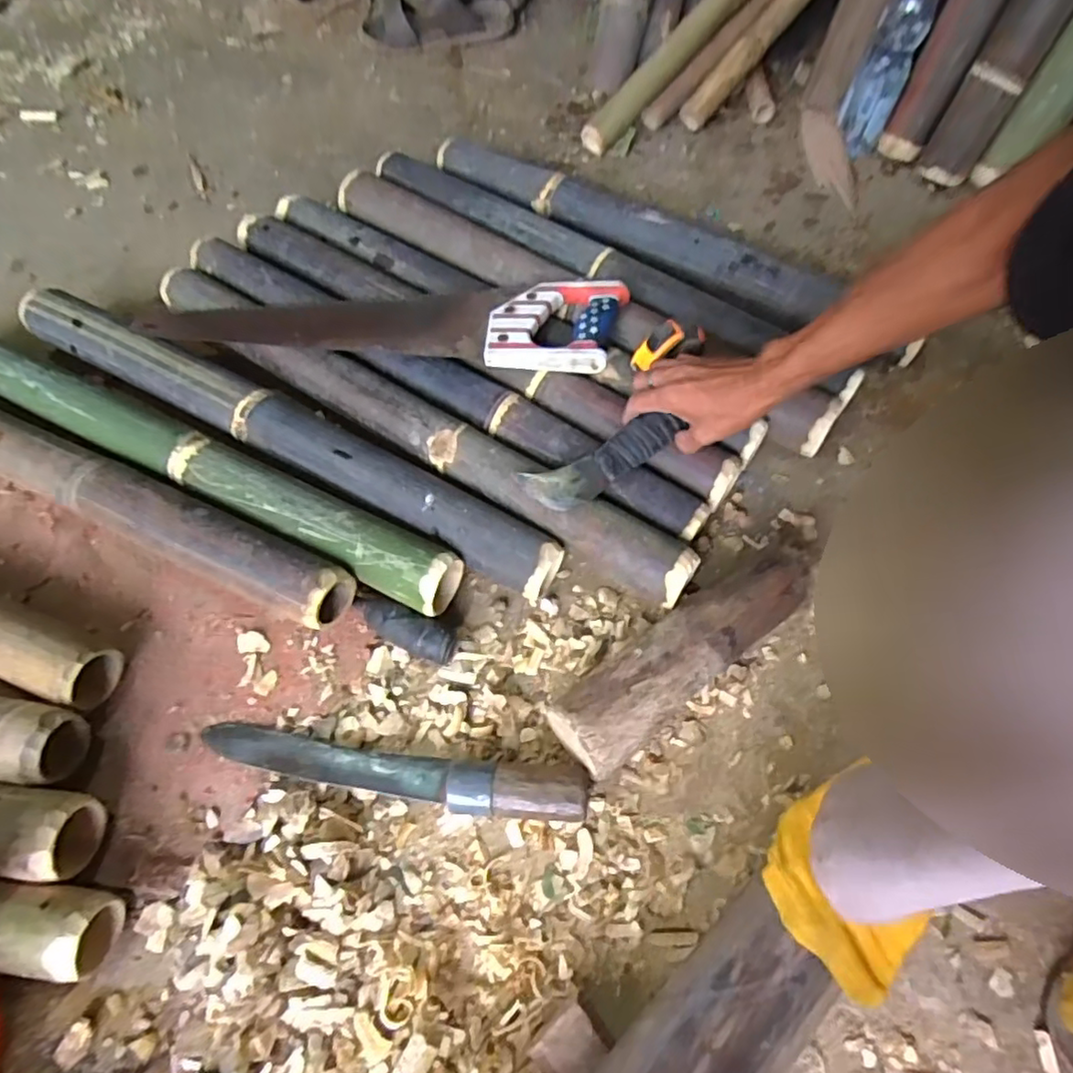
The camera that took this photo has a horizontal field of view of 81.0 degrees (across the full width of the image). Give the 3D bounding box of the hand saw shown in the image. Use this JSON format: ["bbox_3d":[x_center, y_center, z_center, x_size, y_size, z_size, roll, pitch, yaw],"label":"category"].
[{"bbox_3d":[-0.171,-0.241,0.678,0.495,0.038,0.112,5,61,1],"label":"hand saw"}]

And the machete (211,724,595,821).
[{"bbox_3d":[-0.118,0.188,0.504,0.310,0.044,0.046,7,60,1],"label":"machete"}]

